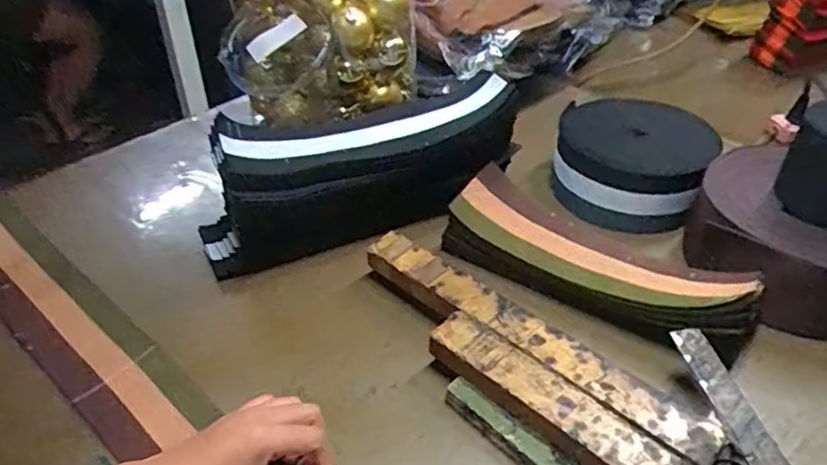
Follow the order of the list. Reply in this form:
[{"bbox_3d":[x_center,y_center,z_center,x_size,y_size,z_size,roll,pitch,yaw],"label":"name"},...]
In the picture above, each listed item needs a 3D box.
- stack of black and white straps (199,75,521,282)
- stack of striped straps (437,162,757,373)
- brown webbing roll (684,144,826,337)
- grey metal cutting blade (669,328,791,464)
[{"bbox_3d":[-0.052,-0.058,0.631,0.314,0.125,0.075,-11,40,-13],"label":"stack of black and white straps"},{"bbox_3d":[0.164,0.029,0.572,0.274,0.069,0.089,27,46,30],"label":"stack of striped straps"},{"bbox_3d":[0.360,0.006,0.583,0.182,0.086,0.166,0,39,0],"label":"brown webbing roll"},{"bbox_3d":[0.227,0.135,0.423,0.028,0.006,0.173,-7,43,-7],"label":"grey metal cutting blade"}]

